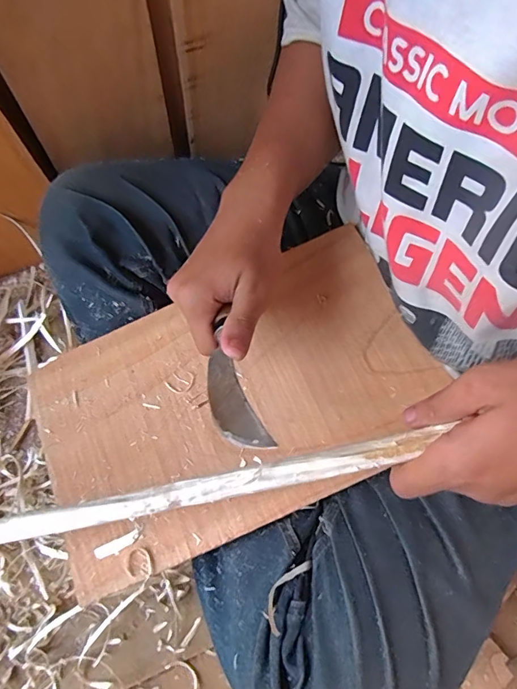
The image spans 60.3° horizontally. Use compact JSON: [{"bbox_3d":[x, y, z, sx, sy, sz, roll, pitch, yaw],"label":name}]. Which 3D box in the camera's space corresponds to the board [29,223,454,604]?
[{"bbox_3d":[-0.023,0.043,0.366,0.315,0.007,0.200,-25,70,-1],"label":"board"}]

